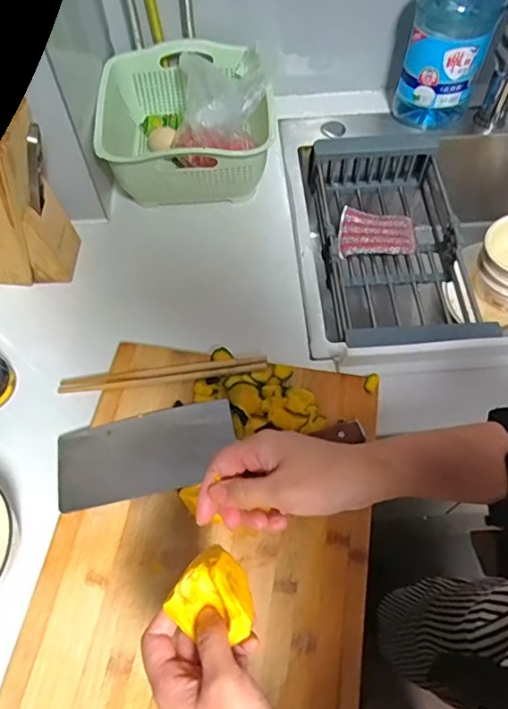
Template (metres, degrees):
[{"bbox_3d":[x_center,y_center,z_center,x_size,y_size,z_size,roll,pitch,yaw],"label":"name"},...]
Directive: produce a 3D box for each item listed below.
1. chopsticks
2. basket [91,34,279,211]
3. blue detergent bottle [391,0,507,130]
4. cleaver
[{"bbox_3d":[-0.103,0.021,0.605,0.231,0.006,0.022,-5,60,-1],"label":"chopsticks"},{"bbox_3d":[-0.093,-0.315,0.750,0.222,0.117,0.216,-7,60,-2],"label":"basket"},{"bbox_3d":[0.268,-0.434,0.724,0.101,0.266,0.069,25,64,15],"label":"blue detergent bottle"},{"bbox_3d":[-0.051,0.087,0.557,0.303,0.033,0.085,-10,60,-4],"label":"cleaver"}]

